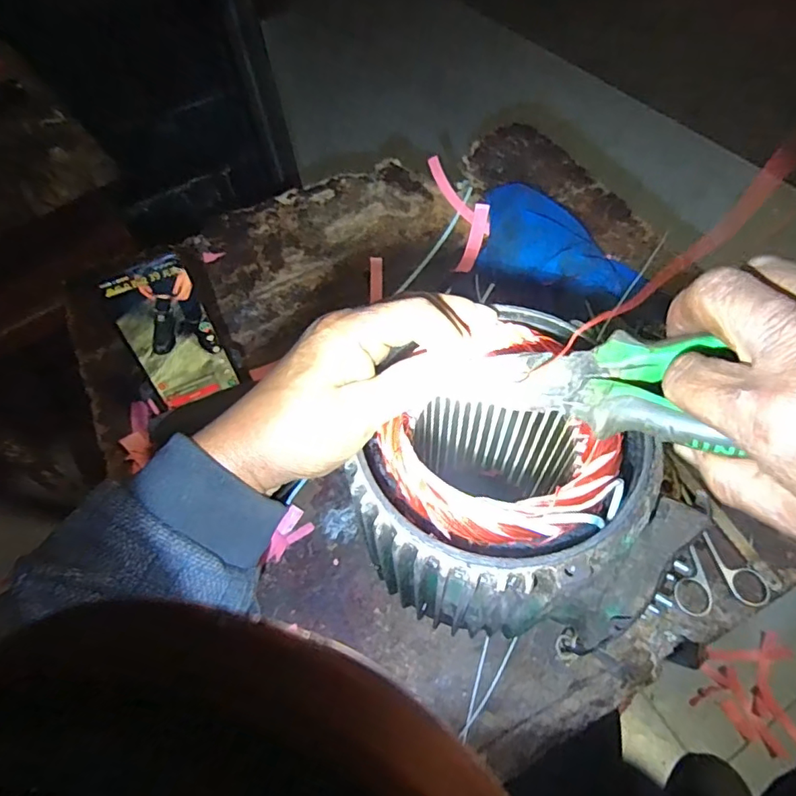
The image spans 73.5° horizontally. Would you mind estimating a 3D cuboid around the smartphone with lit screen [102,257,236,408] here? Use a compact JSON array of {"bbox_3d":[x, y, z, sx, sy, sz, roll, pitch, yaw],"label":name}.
[{"bbox_3d":[-0.207,-0.057,0.490,0.072,0.135,0.012,-23,37,-11],"label":"smartphone with lit screen"}]

